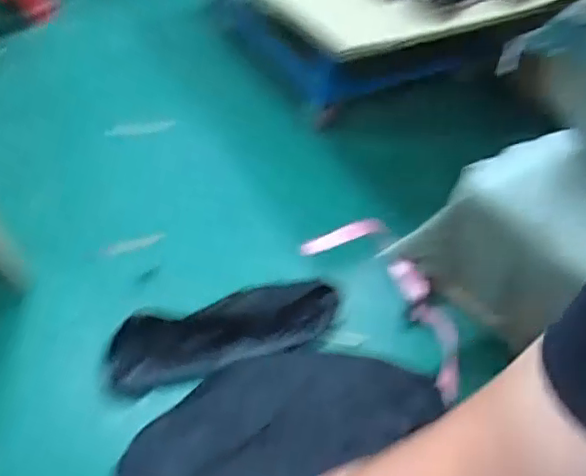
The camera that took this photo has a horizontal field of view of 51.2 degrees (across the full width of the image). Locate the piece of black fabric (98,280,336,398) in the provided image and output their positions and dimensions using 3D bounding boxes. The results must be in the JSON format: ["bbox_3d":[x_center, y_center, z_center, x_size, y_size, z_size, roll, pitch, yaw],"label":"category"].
[{"bbox_3d":[-0.117,0.152,1.052,0.416,0.067,0.132,-16,50,-16],"label":"piece of black fabric"}]

